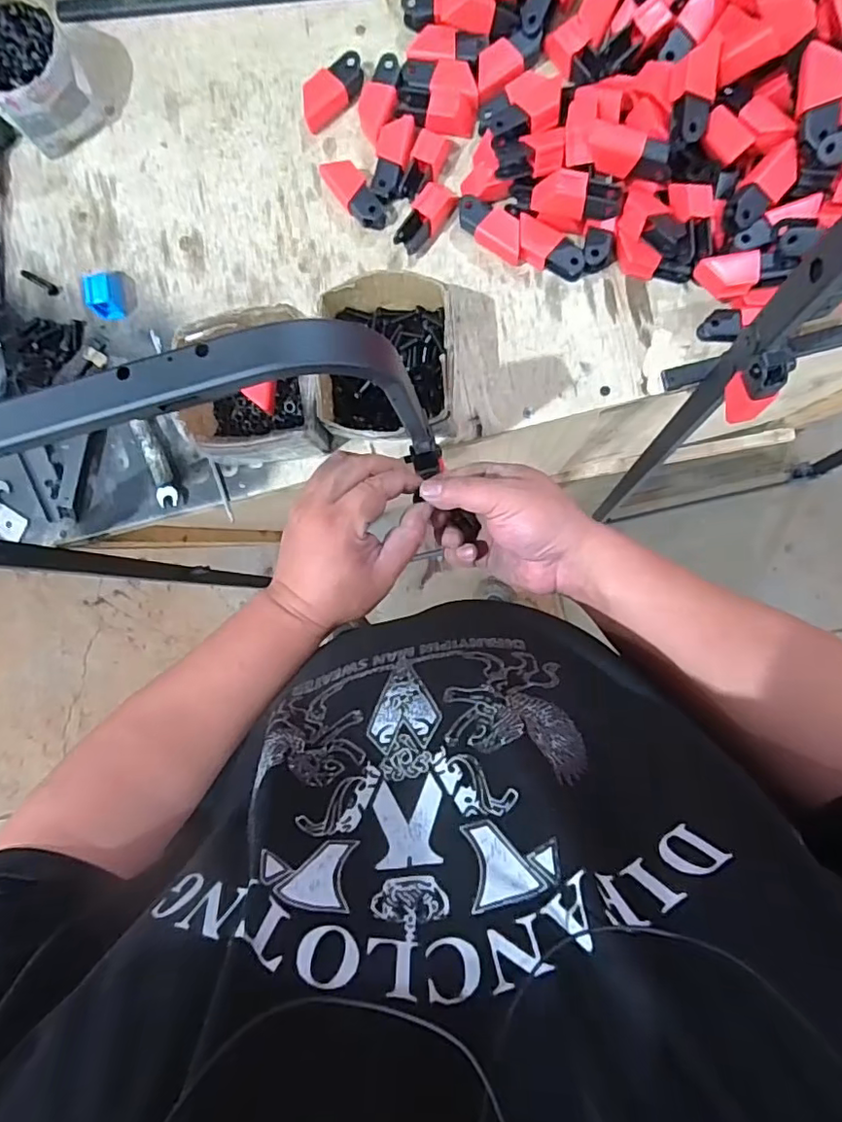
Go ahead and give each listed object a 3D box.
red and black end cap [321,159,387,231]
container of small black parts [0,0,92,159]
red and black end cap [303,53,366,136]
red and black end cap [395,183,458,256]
[{"bbox_3d":[-0.075,-0.416,0.644,0.037,0.023,0.089,-35,87,6],"label":"red and black end cap"},{"bbox_3d":[-0.448,-0.563,0.657,0.117,0.078,0.137,-40,87,5],"label":"container of small black parts"},{"bbox_3d":[-0.099,-0.530,0.644,0.084,0.032,0.036,-40,87,5],"label":"red and black end cap"},{"bbox_3d":[0.006,-0.385,0.640,0.035,0.028,0.077,36,94,4],"label":"red and black end cap"}]

